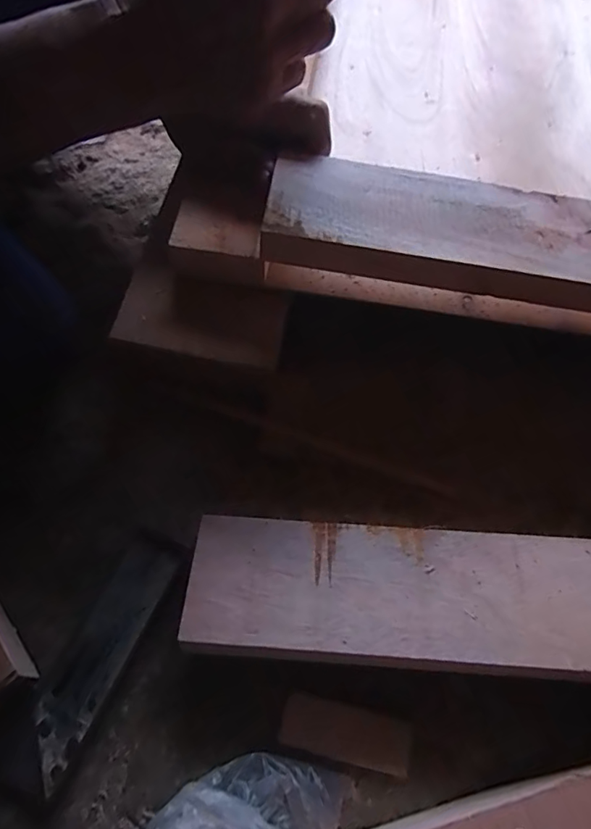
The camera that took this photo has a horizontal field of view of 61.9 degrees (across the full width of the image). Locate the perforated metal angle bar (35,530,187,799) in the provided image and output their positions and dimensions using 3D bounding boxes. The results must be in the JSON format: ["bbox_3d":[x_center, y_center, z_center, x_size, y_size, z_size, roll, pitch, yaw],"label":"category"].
[{"bbox_3d":[-0.122,0.144,0.312,0.043,0.012,0.139,24,65,8],"label":"perforated metal angle bar"}]

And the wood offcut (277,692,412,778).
[{"bbox_3d":[0.030,0.193,0.299,0.077,0.004,0.027,14,64,4],"label":"wood offcut"}]

